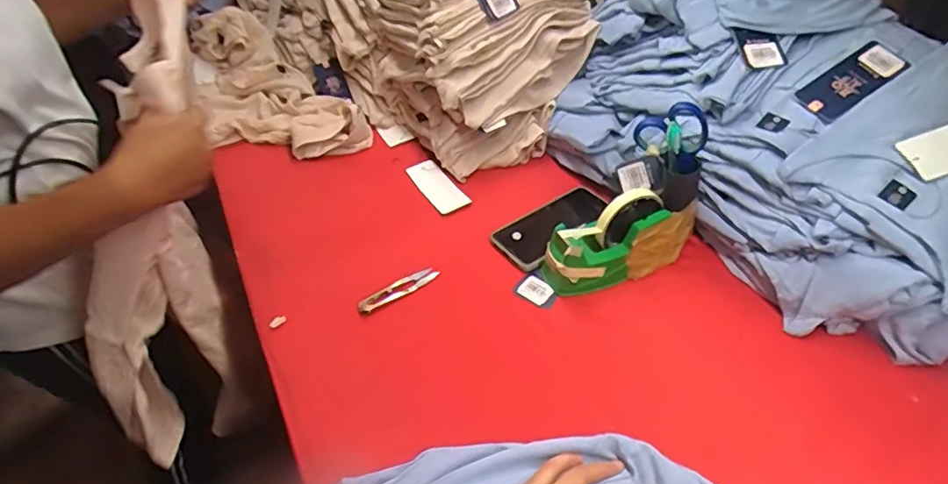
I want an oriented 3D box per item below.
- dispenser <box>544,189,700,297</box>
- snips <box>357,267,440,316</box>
[{"bbox_3d":[0.172,-0.011,0.629,0.183,0.100,0.065,-16,45,-17],"label":"dispenser"},{"bbox_3d":[-0.088,0.056,0.633,0.098,0.007,0.021,-26,49,-26],"label":"snips"}]

